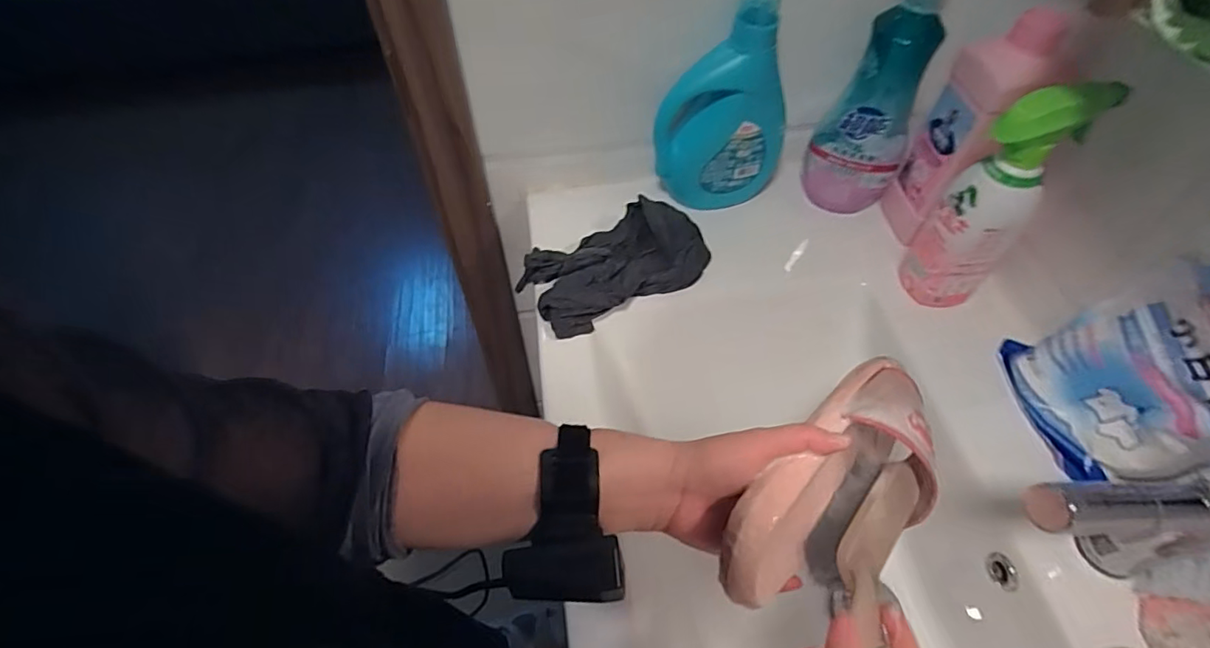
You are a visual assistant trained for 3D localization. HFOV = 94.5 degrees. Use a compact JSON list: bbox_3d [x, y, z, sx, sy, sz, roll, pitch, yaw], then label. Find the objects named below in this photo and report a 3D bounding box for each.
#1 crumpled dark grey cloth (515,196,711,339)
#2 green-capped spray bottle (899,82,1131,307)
[{"bbox_3d":[0.014,-0.069,0.603,0.201,0.045,0.109,-28,58,-19],"label":"crumpled dark grey cloth"},{"bbox_3d":[0.361,-0.114,0.526,0.076,0.223,0.082,36,61,24],"label":"green-capped spray bottle"}]

